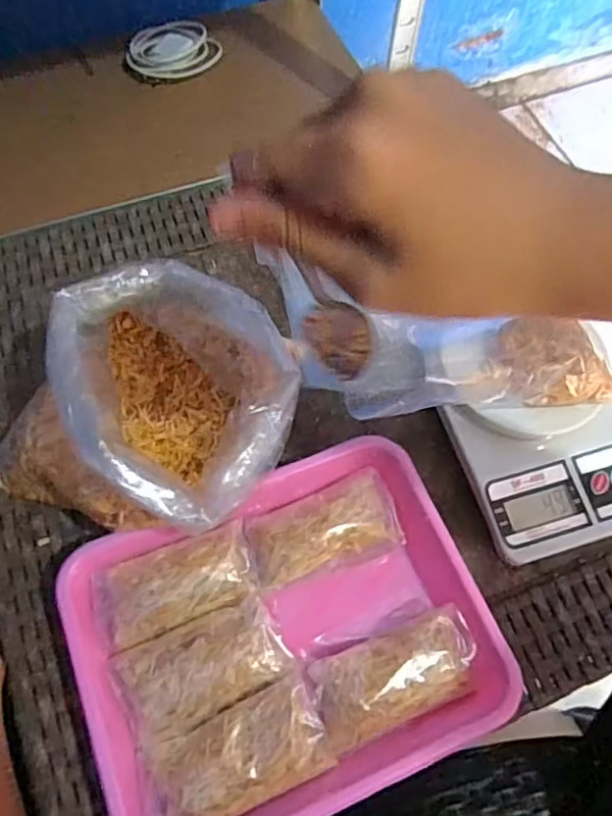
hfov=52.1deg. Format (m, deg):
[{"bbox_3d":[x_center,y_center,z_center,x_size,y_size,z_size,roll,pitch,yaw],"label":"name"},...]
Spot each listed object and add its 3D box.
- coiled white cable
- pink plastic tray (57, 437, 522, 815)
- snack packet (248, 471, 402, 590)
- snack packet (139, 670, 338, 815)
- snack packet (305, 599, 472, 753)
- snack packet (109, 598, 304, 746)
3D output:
[{"bbox_3d":[-0.172,-0.453,0.793,0.114,0.022,0.088,-34,70,-16],"label":"coiled white cable"},{"bbox_3d":[-0.011,0.131,0.359,0.217,0.038,0.176,-21,67,-11],"label":"pink plastic tray"},{"bbox_3d":[0.011,0.076,0.387,0.090,0.031,0.046,-18,66,-10],"label":"snack packet"},{"bbox_3d":[-0.036,0.186,0.335,0.094,0.029,0.048,-22,67,-11],"label":"snack packet"},{"bbox_3d":[0.051,0.152,0.354,0.092,0.029,0.046,-19,66,-10],"label":"snack packet"},{"bbox_3d":[-0.056,0.146,0.354,0.090,0.029,0.051,-23,67,-12],"label":"snack packet"}]

